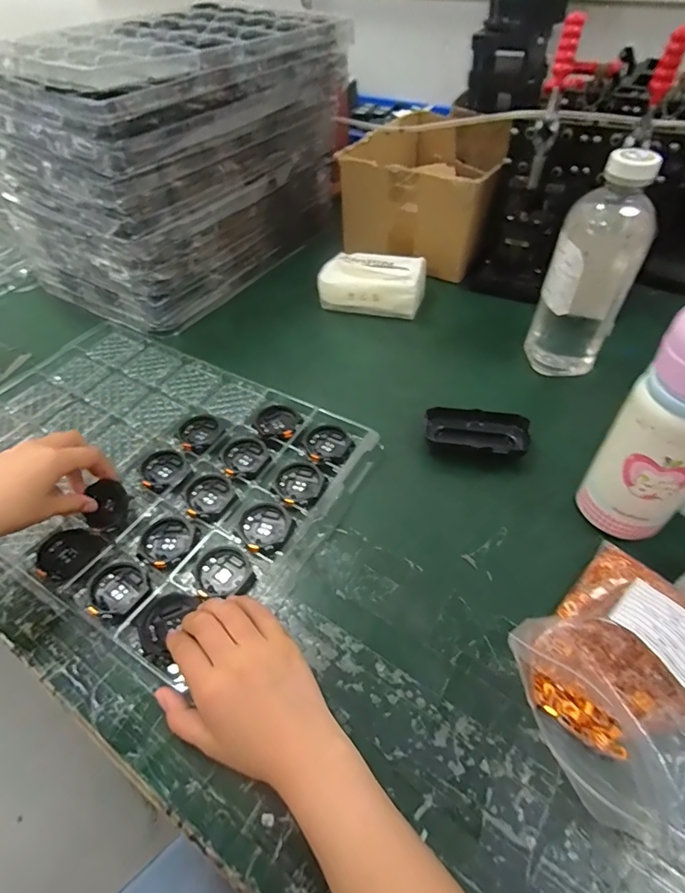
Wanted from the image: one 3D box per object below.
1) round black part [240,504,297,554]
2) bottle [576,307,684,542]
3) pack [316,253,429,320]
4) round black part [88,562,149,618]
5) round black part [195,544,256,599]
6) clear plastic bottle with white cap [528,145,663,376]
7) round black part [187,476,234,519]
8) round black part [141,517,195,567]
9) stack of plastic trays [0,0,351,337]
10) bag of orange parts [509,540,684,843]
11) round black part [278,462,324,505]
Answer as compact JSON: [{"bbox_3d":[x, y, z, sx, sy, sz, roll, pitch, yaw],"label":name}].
[{"bbox_3d":[-0.071,0.075,0.438,0.047,0.012,0.053,-26,54,-19],"label":"round black part"},{"bbox_3d":[0.257,-0.003,0.362,0.087,0.210,0.057,34,59,27],"label":"bottle"},{"bbox_3d":[0.045,-0.236,0.685,0.147,0.060,0.082,9,51,10],"label":"pack"},{"bbox_3d":[-0.194,0.123,0.402,0.048,0.008,0.050,-1,50,1],"label":"round black part"},{"bbox_3d":[-0.105,0.110,0.411,0.045,0.010,0.052,-23,53,-16],"label":"round black part"},{"bbox_3d":[0.266,-0.177,0.510,0.086,0.237,0.067,23,54,20],"label":"clear plastic bottle with white cap"},{"bbox_3d":[-0.133,0.051,0.469,0.044,0.009,0.050,3,50,5],"label":"round black part"},{"bbox_3d":[-0.162,0.088,0.434,0.045,0.004,0.049,-1,50,1],"label":"round black part"},{"bbox_3d":[-0.249,-0.435,0.706,0.324,0.278,0.441,23,54,20],"label":"stack of plastic trays"},{"bbox_3d":[0.207,0.160,0.337,0.177,0.049,0.138,-29,55,-20],"label":"bag of orange parts"},{"bbox_3d":[-0.041,0.038,0.473,0.043,0.011,0.050,-21,52,-15],"label":"round black part"}]

